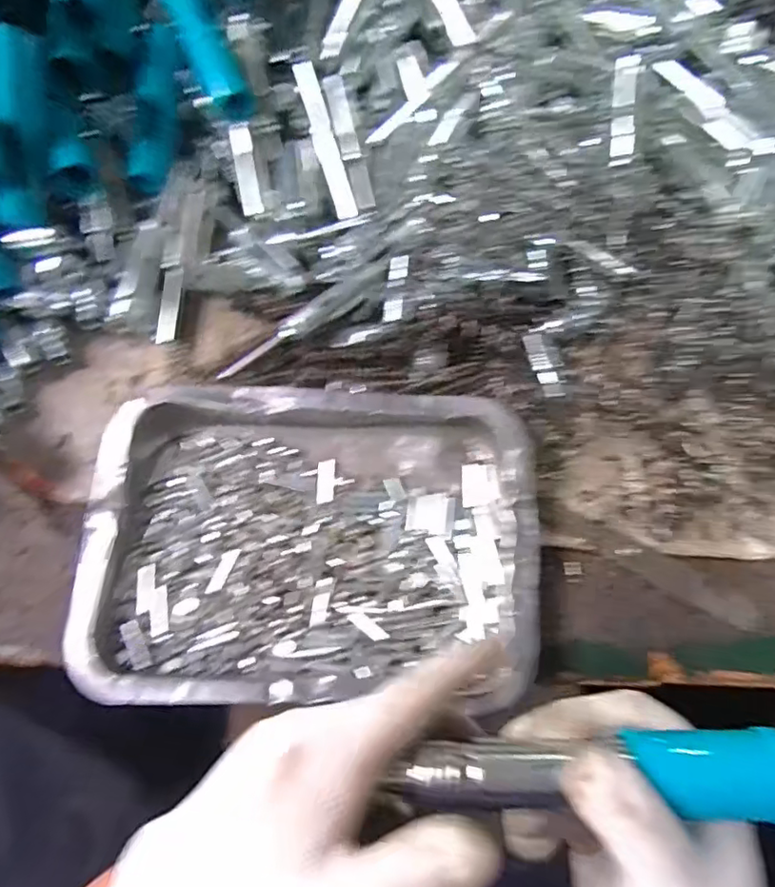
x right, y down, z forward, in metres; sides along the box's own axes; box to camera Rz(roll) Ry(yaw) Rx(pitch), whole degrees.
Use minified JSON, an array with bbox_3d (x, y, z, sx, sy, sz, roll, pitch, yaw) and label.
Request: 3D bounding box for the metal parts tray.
[{"bbox_3d":[-0.044,0.056,0.346,0.257,0.035,0.180,0,65,3],"label":"metal parts tray"}]

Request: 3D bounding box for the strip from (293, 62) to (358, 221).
[{"bbox_3d":[-0.048,-0.239,0.459,0.018,0.005,0.132,-16,84,-4],"label":"strip"}]

